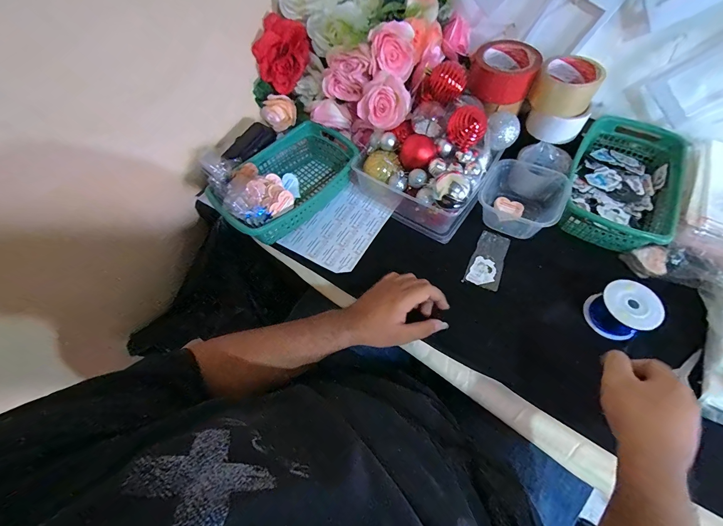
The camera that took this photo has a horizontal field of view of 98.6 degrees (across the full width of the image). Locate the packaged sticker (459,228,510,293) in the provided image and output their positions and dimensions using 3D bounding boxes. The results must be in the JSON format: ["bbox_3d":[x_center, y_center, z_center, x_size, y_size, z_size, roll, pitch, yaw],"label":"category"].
[{"bbox_3d":[0.201,-0.006,0.491,0.050,0.004,0.101,24,66,13],"label":"packaged sticker"}]

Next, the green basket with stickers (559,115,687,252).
[{"bbox_3d":[0.423,-0.134,0.507,0.147,0.063,0.233,29,65,18],"label":"green basket with stickers"}]

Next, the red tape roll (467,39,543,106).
[{"bbox_3d":[0.243,-0.325,0.531,0.101,0.062,0.083,25,64,16],"label":"red tape roll"}]

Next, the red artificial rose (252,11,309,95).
[{"bbox_3d":[-0.141,-0.372,0.554,0.074,0.094,0.069,-37,65,-18],"label":"red artificial rose"}]

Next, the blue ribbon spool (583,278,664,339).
[{"bbox_3d":[0.351,0.063,0.418,0.069,0.049,0.066,-1,60,2],"label":"blue ribbon spool"}]

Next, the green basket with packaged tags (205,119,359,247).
[{"bbox_3d":[-0.127,-0.146,0.549,0.245,0.096,0.150,-39,66,-19],"label":"green basket with packaged tags"}]

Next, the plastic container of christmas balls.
[{"bbox_3d":[0.117,-0.187,0.508,0.192,0.174,0.187,34,66,20],"label":"plastic container of christmas balls"}]

